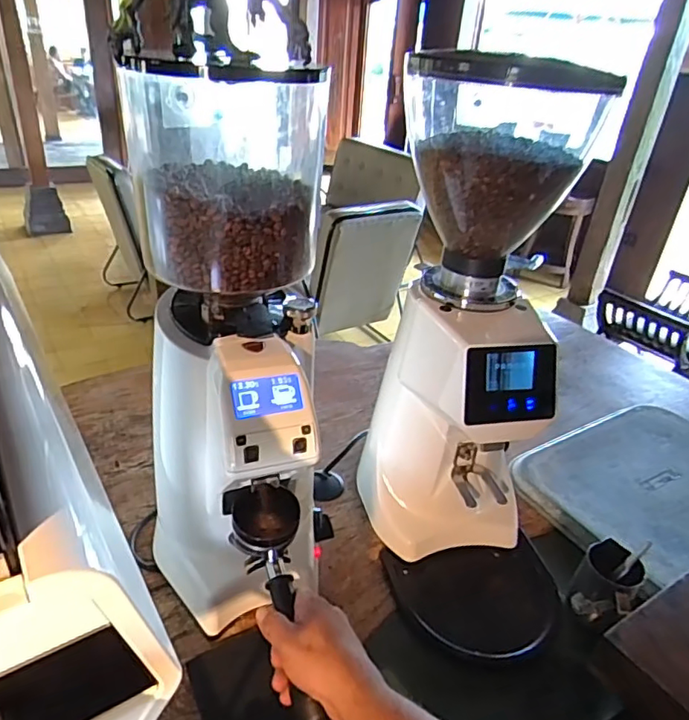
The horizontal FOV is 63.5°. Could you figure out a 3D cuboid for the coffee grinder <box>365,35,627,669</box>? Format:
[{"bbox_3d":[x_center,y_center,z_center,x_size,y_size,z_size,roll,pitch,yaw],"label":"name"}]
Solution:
[{"bbox_3d":[0.177,0.056,0.650,0.209,0.582,0.308,-4,32,-15],"label":"coffee grinder"}]

